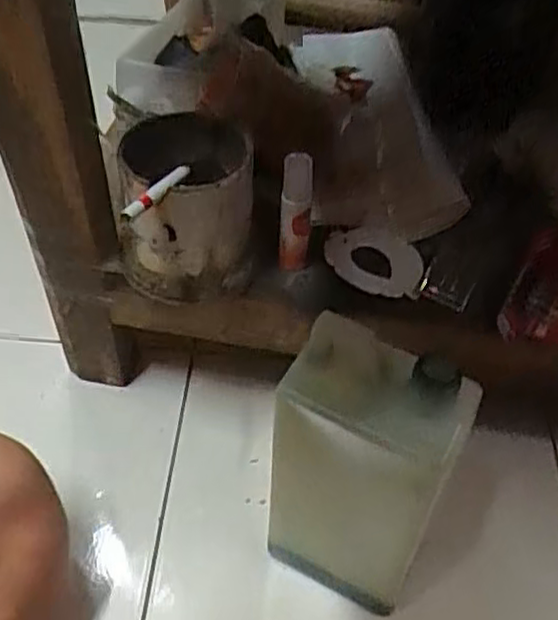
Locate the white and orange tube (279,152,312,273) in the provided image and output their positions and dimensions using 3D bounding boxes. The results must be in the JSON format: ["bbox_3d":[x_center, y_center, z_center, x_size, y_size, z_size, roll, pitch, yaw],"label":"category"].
[{"bbox_3d":[0.011,-0.062,0.456,0.019,0.080,0.015,1,48,-2],"label":"white and orange tube"}]

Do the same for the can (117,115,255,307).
[{"bbox_3d":[-0.060,-0.065,0.457,0.093,0.087,0.092,-6,48,-8],"label":"can"}]

